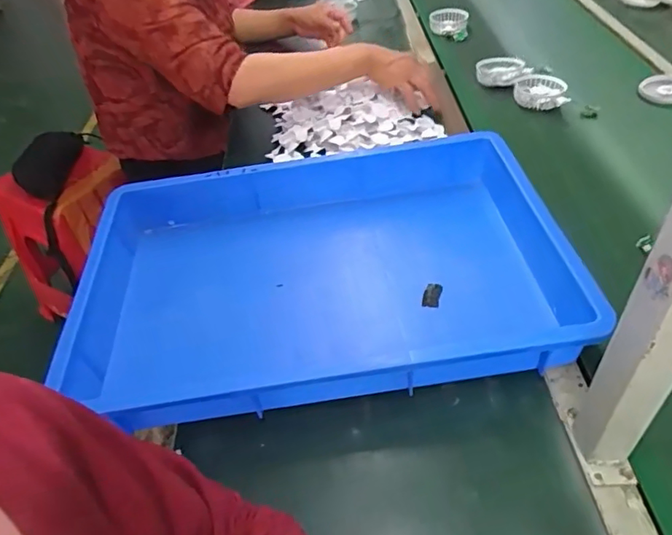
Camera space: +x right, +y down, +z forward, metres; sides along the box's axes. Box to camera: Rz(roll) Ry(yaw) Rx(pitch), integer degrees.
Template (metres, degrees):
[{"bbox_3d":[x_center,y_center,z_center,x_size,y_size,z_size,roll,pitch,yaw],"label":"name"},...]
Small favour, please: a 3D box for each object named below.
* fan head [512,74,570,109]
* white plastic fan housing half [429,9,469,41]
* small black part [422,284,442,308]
[{"bbox_3d":[0.378,-0.320,0.955,0.091,0.040,0.081,7,46,13],"label":"fan head"},{"bbox_3d":[0.267,-0.581,1.227,0.087,0.037,0.111,3,46,9],"label":"white plastic fan housing half"},{"bbox_3d":[0.120,0.035,0.641,0.020,0.010,0.034,11,47,16],"label":"small black part"}]

